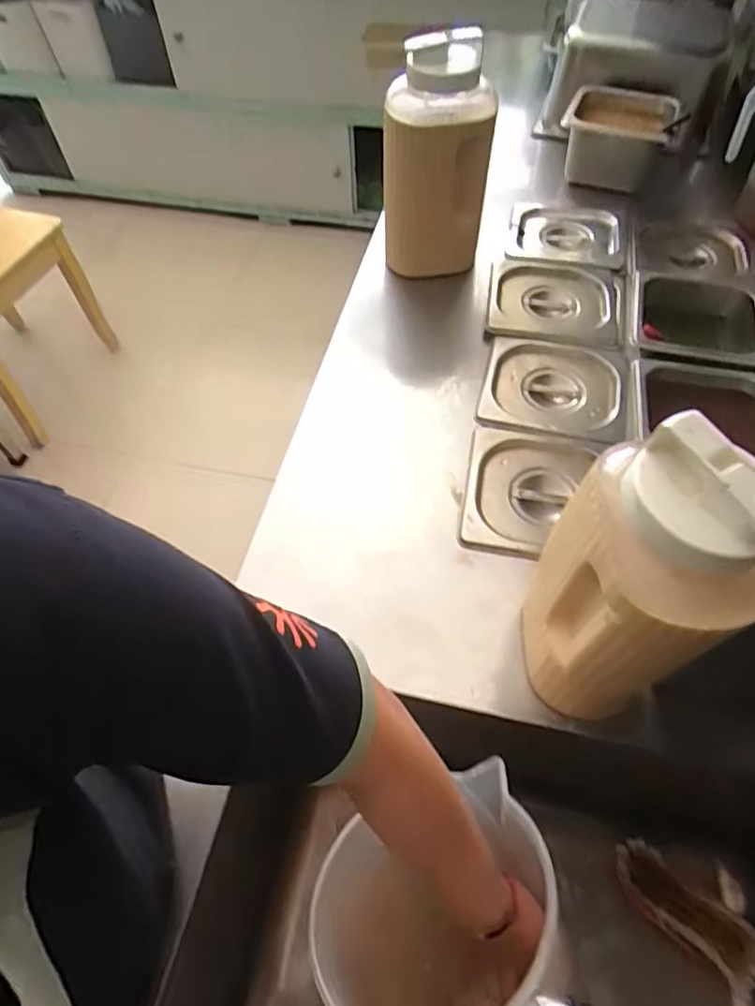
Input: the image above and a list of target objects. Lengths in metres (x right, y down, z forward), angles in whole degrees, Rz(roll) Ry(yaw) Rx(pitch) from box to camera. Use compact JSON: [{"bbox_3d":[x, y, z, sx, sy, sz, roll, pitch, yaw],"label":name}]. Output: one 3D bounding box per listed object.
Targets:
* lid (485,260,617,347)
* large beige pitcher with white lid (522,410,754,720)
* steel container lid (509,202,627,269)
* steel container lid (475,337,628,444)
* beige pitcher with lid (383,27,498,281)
[{"bbox_3d":[0.241,-0.280,0.796,0.169,0.018,0.158,-1,57,1],"label":"lid"},{"bbox_3d":[0.172,0.068,0.412,0.117,0.272,0.106,30,63,20],"label":"large beige pitcher with white lid"},{"bbox_3d":[0.295,-0.428,0.899,0.170,0.031,0.192,5,55,12],"label":"steel container lid"},{"bbox_3d":[0.220,-0.148,0.707,0.168,0.023,0.159,11,58,9],"label":"steel container lid"},{"bbox_3d":[0.072,-0.445,0.753,0.140,0.283,0.108,-7,58,-5],"label":"beige pitcher with lid"}]

